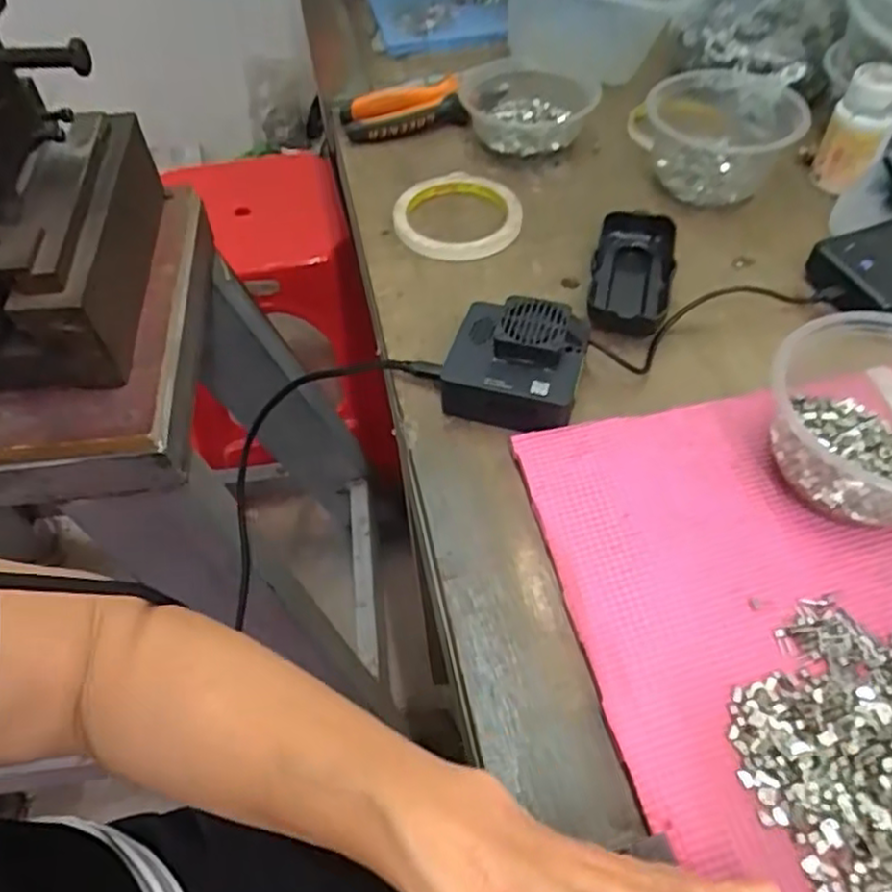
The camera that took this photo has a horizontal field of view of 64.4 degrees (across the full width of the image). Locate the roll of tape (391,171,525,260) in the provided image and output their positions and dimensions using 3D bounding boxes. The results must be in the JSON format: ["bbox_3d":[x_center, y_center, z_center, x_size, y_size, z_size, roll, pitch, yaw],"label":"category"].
[{"bbox_3d":[0.011,-0.180,0.552,0.099,0.014,0.099,-1,53,1],"label":"roll of tape"}]

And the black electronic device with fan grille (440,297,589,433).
[{"bbox_3d":[0.042,-0.050,0.426,0.080,0.043,0.070,13,54,13],"label":"black electronic device with fan grille"}]

